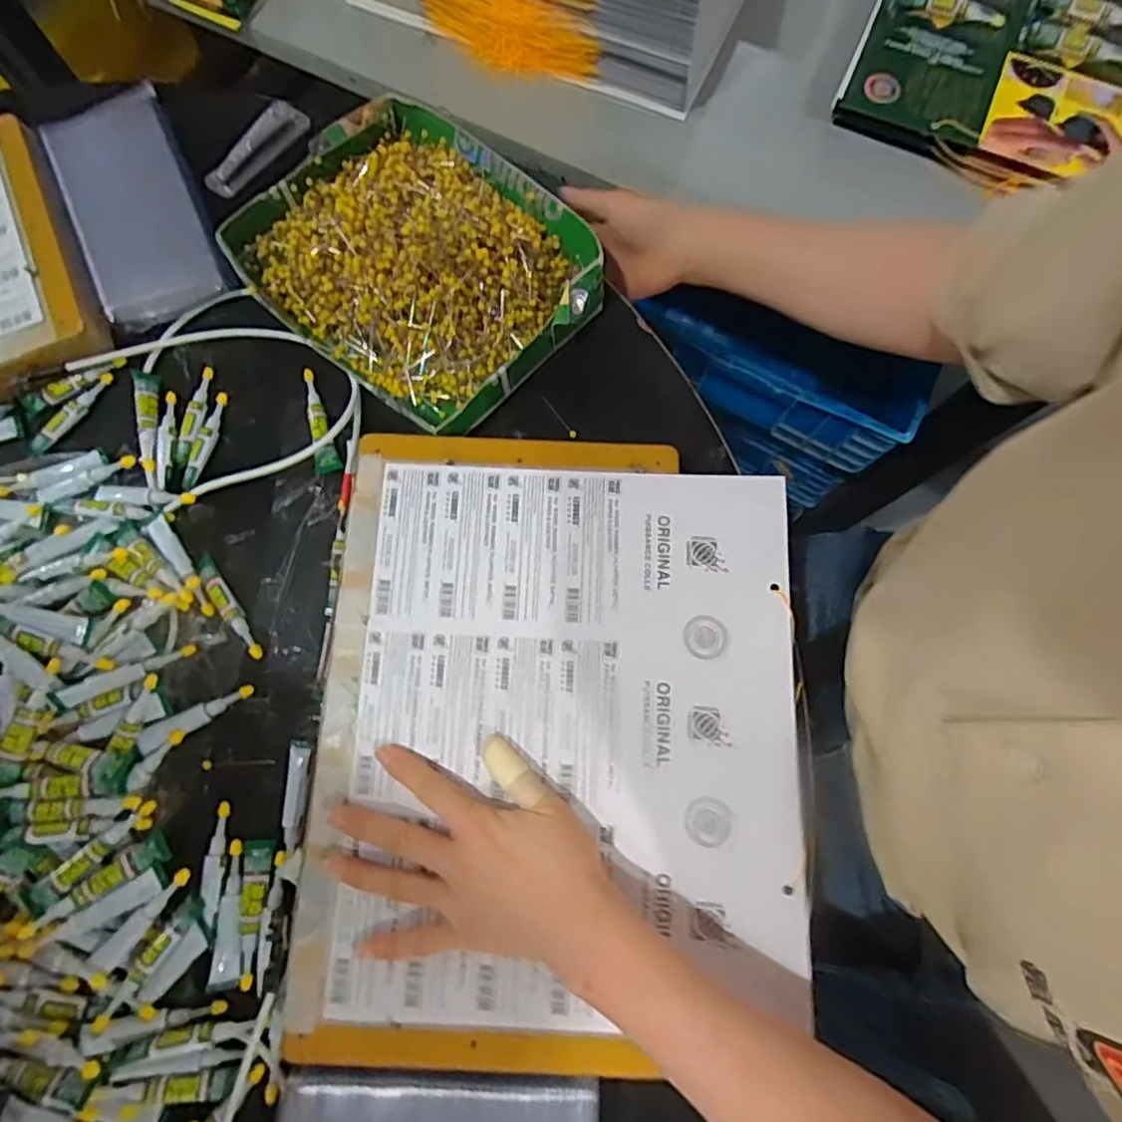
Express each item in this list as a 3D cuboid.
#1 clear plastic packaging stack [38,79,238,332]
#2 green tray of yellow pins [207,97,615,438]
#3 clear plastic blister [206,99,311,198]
[{"bbox_3d":[-0.358,-0.303,0.524,0.097,0.022,0.229,-26,78,-6],"label":"clear plastic packaging stack"},{"bbox_3d":[-0.113,-0.242,0.490,0.259,0.049,0.215,39,81,9],"label":"green tray of yellow pins"},{"bbox_3d":[-0.271,-0.367,0.555,0.029,0.021,0.105,42,80,9],"label":"clear plastic blister"}]

